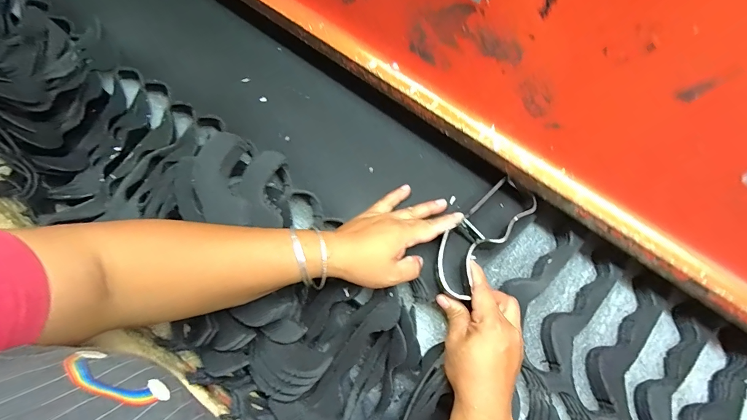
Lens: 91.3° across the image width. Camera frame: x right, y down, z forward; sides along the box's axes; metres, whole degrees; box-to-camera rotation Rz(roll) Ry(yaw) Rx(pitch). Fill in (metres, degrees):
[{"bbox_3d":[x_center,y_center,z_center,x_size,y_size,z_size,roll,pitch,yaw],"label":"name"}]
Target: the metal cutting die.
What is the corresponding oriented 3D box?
[{"bbox_3d":[0.123,0.028,0.416,0.058,0.030,0.153,40,77,14],"label":"metal cutting die"}]

